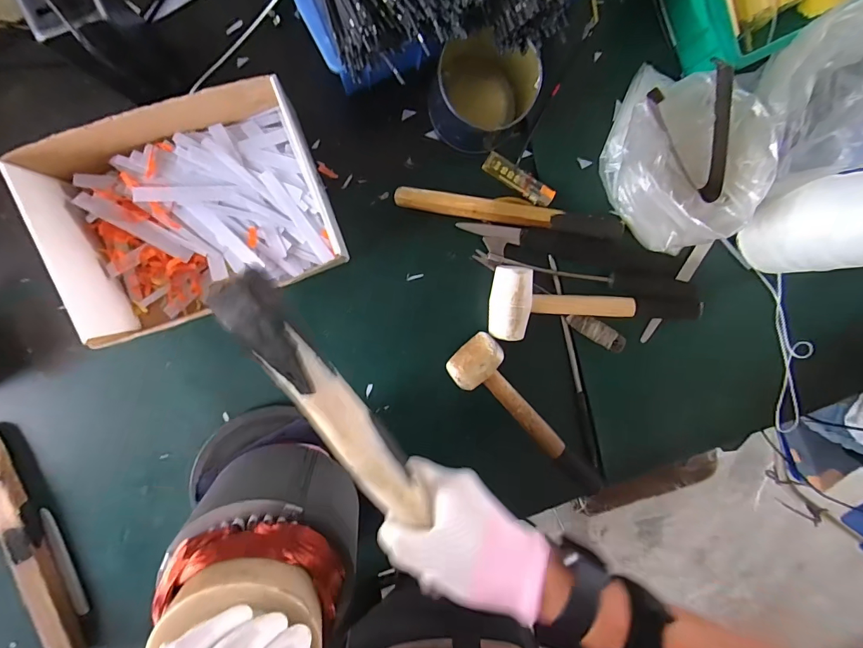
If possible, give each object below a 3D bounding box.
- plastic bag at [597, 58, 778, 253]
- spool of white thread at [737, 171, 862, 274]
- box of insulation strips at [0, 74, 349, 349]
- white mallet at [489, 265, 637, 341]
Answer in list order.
[{"bbox_3d":[0.263,-0.165,0.433,0.158,0.086,0.159,25,95,-10],"label":"plastic bag"},{"bbox_3d":[0.409,-0.102,0.417,0.085,0.169,0.092,-1,99,-7],"label":"spool of white thread"},{"bbox_3d":[-0.222,-0.107,0.395,0.251,0.069,0.187,-21,101,-3],"label":"box of insulation strips"},{"bbox_3d":[0.152,-0.016,0.462,0.172,0.041,0.082,5,98,-8],"label":"white mallet"}]

